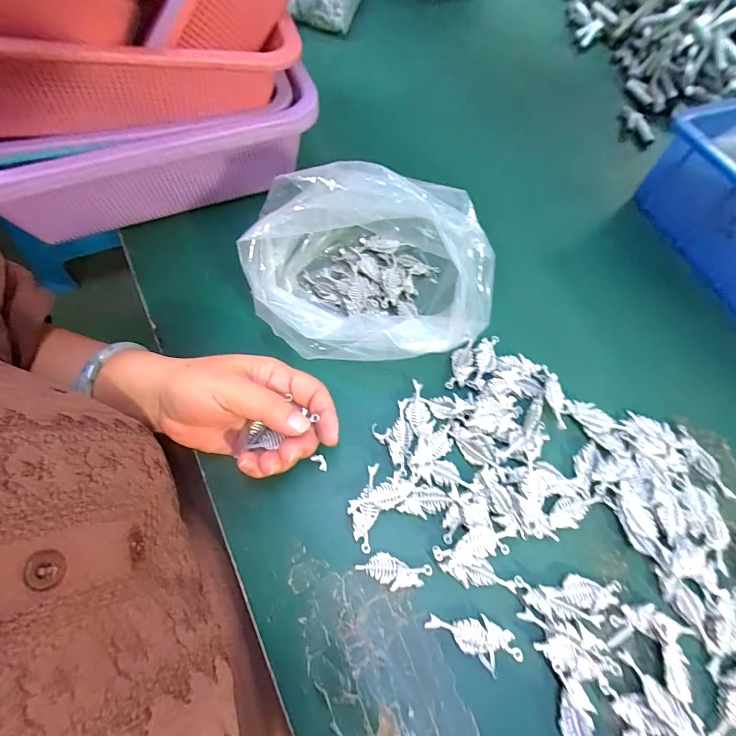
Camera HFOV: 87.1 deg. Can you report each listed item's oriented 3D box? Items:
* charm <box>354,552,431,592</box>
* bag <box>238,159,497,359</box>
[{"bbox_3d":[0.017,0.134,0.254,0.046,0.006,0.019,14,64,6],"label":"charm"},{"bbox_3d":[-0.004,-0.075,0.287,0.164,0.131,0.153,-18,66,-10],"label":"bag"}]

